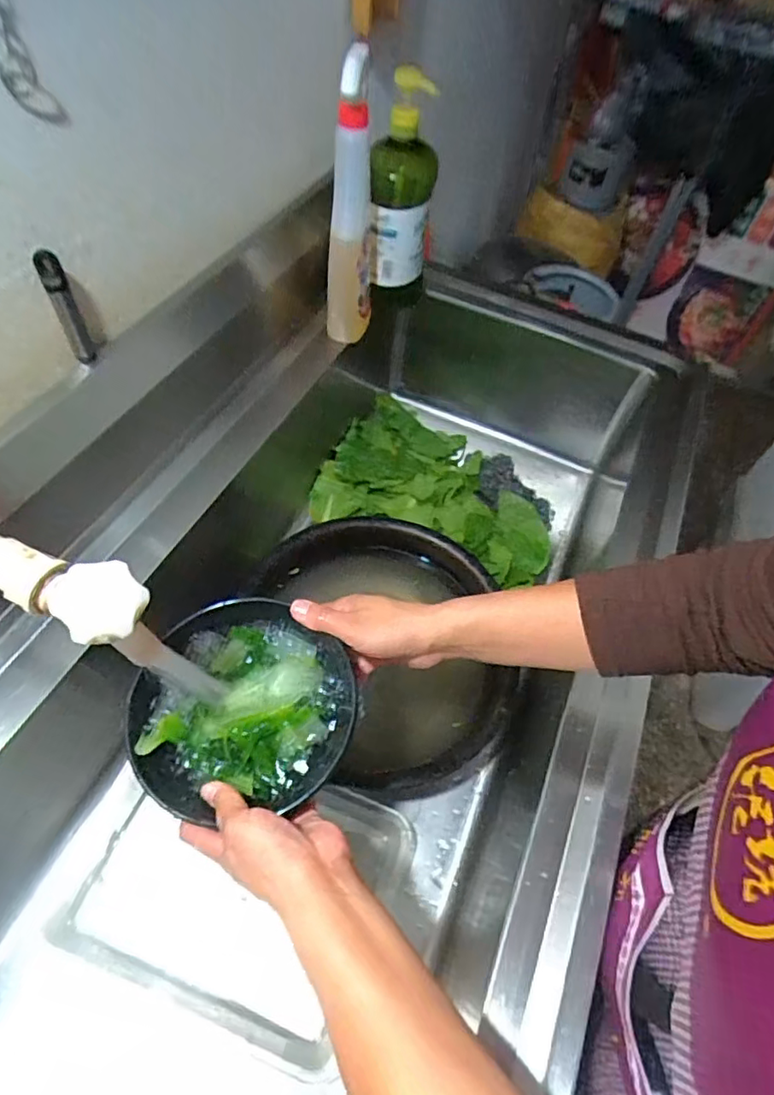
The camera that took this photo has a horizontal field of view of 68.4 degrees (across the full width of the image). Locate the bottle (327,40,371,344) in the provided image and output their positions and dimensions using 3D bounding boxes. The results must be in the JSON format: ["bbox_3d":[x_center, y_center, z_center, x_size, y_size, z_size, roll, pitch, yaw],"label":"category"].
[{"bbox_3d":[-0.042,-0.402,0.683,0.051,0.294,0.085,5,55,-1],"label":"bottle"}]

